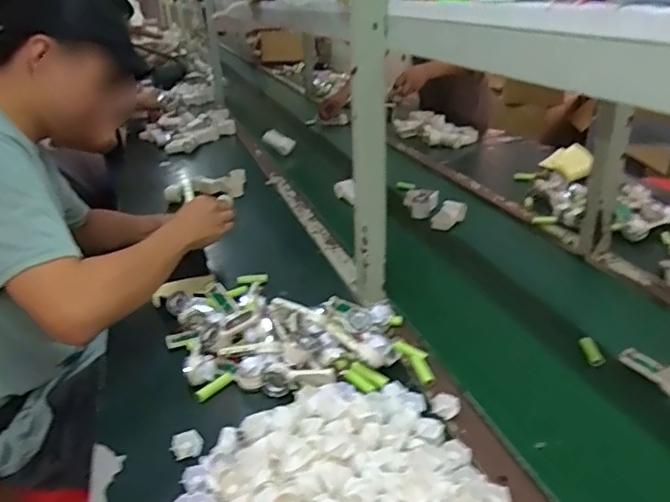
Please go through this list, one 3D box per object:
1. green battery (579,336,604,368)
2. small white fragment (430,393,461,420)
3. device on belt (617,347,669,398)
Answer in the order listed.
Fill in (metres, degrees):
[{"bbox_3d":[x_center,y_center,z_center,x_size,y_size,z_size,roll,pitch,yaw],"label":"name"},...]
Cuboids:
[{"bbox_3d":[0.354,0.139,0.773,0.020,0.017,0.044,-8,50,-10],"label":"green battery"},{"bbox_3d":[0.133,0.186,0.673,0.034,0.014,0.033,3,26,13],"label":"small white fragment"},{"bbox_3d":[0.420,0.154,0.726,0.026,0.039,0.099,-18,29,-27],"label":"device on belt"}]

